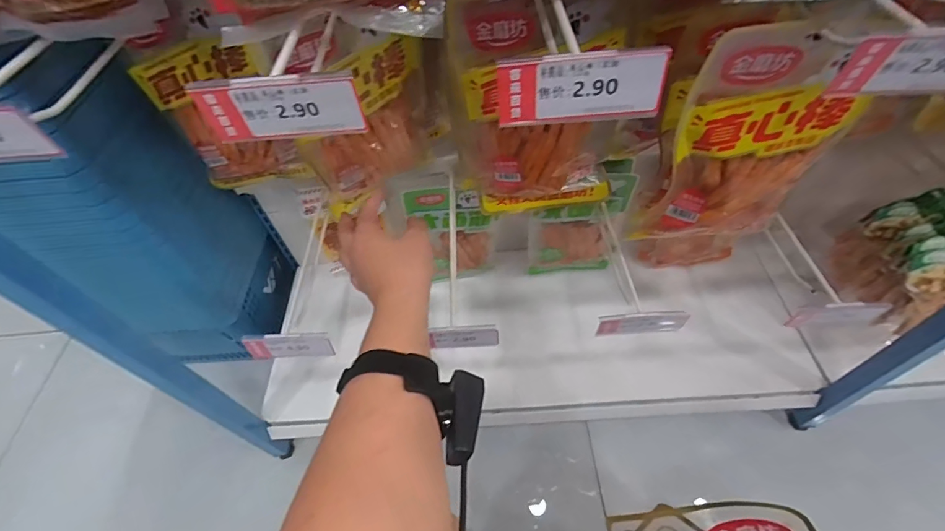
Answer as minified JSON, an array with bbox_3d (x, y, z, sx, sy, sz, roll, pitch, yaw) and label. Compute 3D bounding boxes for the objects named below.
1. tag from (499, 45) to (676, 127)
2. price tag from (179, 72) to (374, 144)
[{"bbox_3d":[0.066,-0.108,0.271,0.099,0.044,0.006,-2,47,4],"label":"tag"},{"bbox_3d":[-0.119,-0.099,0.279,0.098,0.041,0.007,-5,52,2],"label":"price tag"}]

